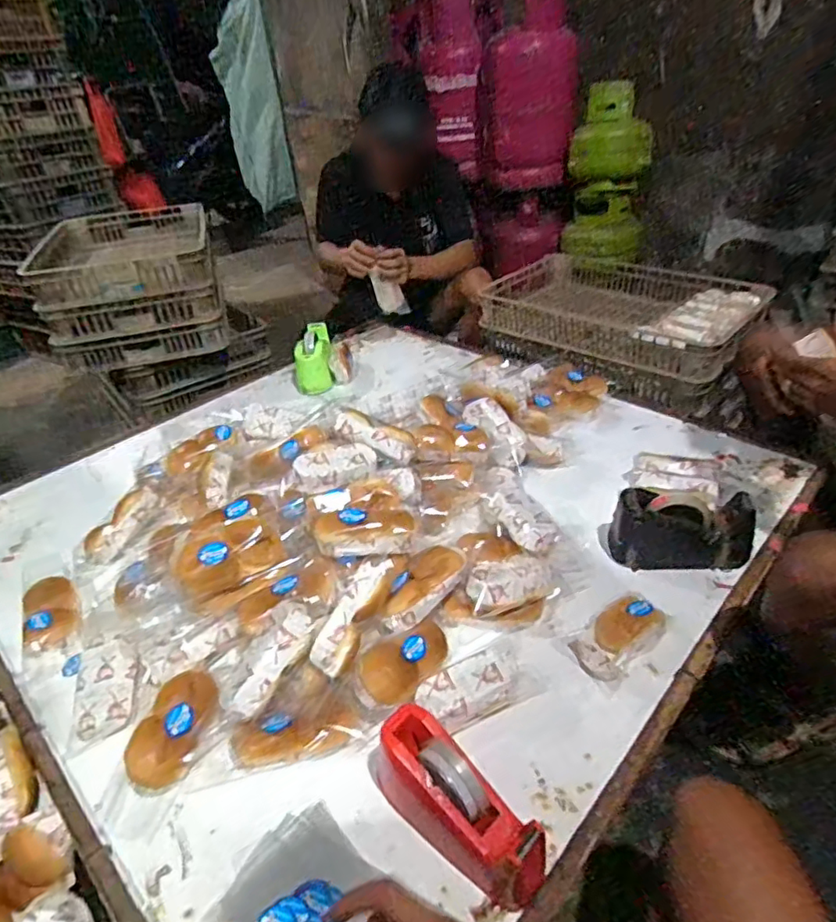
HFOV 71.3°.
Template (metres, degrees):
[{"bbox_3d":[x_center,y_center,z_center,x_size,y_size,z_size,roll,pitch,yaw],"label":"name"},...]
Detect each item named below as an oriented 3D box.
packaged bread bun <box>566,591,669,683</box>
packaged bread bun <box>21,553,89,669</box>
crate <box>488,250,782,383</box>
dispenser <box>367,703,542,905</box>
[{"bbox_3d":[0.276,0.237,0.802,0.134,0.042,0.077,-26,42,-26],"label":"packaged bread bun"},{"bbox_3d":[-0.571,0.226,0.904,0.083,0.046,0.218,-21,40,-21],"label":"packaged bread bun"},{"bbox_3d":[0.505,-0.390,1.487,0.640,0.108,0.442,23,45,32],"label":"crate"},{"bbox_3d":[0.034,0.360,0.623,0.074,0.102,0.219,-33,45,-32],"label":"dispenser"}]

